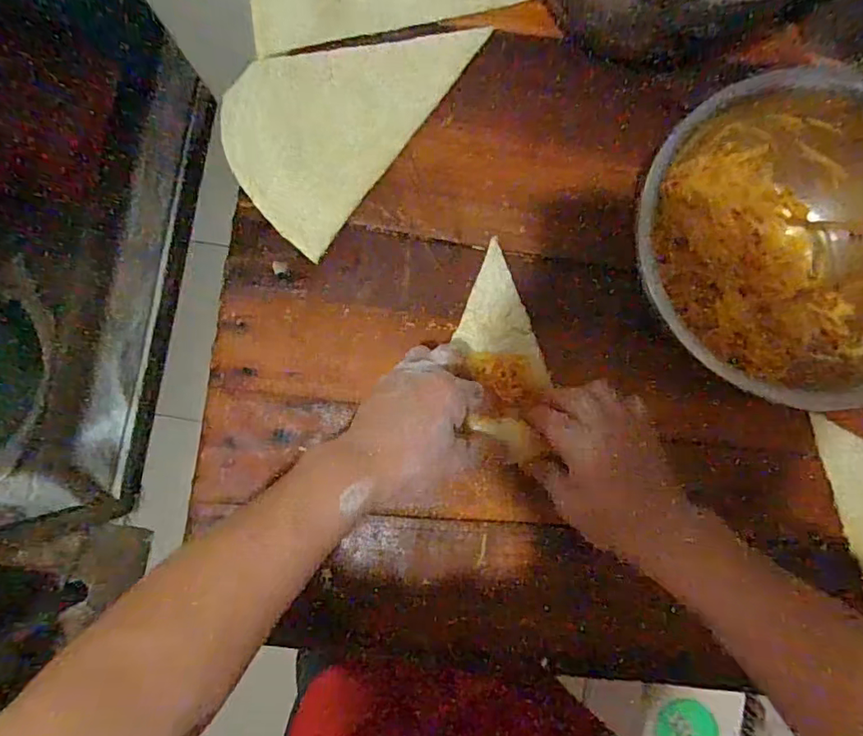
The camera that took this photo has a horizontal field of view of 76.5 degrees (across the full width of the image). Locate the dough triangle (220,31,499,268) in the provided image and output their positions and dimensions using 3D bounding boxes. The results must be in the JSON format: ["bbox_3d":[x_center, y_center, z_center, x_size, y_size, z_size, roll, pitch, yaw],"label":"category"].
[{"bbox_3d":[-0.084,-0.230,0.473,0.143,0.005,0.231,37,86,-2],"label":"dough triangle"}]

